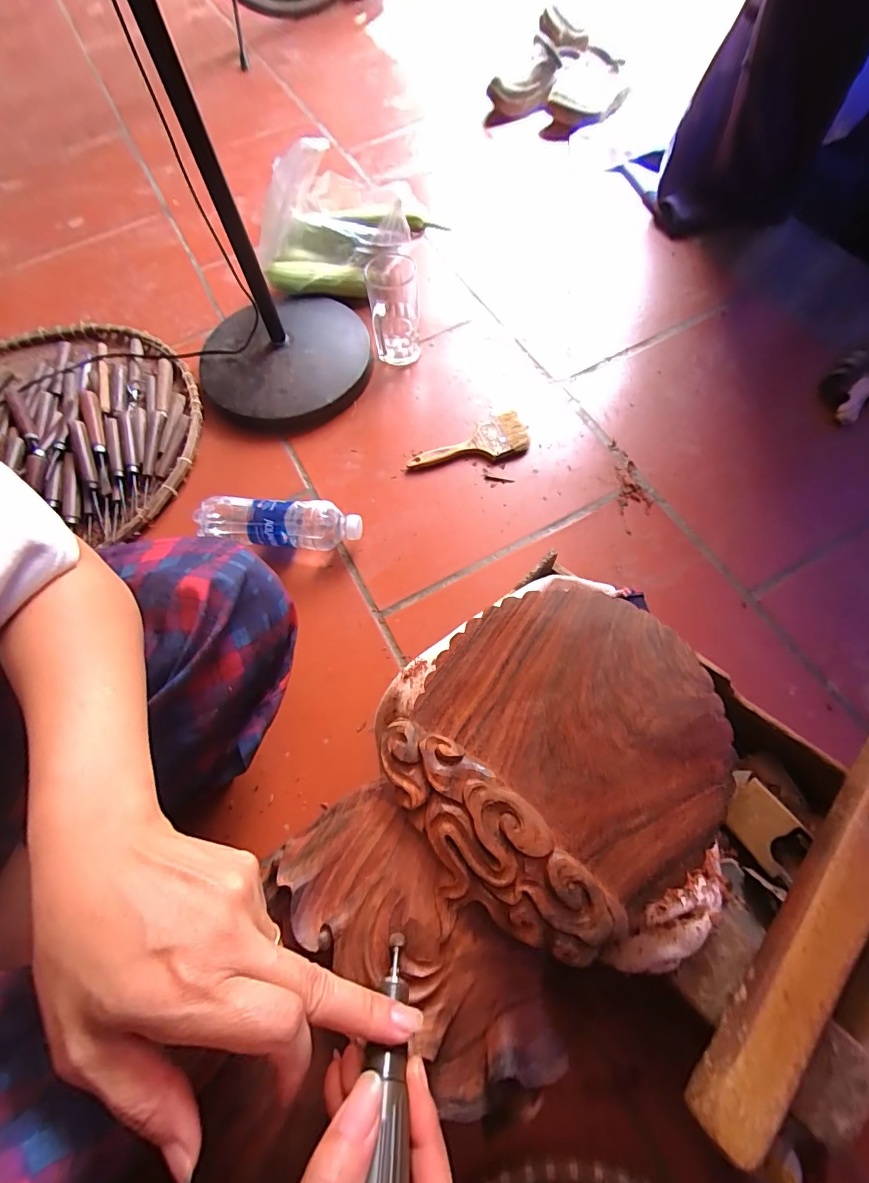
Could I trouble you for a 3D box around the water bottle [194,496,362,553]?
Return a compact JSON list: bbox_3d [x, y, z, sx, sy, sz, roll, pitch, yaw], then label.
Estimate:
[{"bbox_3d":[-0.205,-0.088,0.578,0.218,0.057,0.058,3,67,4],"label":"water bottle"}]

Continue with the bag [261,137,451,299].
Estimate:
[{"bbox_3d":[-0.153,-0.607,0.700,0.255,0.180,0.136,-6,68,1],"label":"bag"}]

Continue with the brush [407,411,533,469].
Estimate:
[{"bbox_3d":[0.048,-0.211,0.639,0.174,0.019,0.066,-18,67,-5],"label":"brush"}]

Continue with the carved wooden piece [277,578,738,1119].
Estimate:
[{"bbox_3d":[0.048,0.120,0.254,0.182,0.054,0.253,36,73,16],"label":"carved wooden piece"}]

